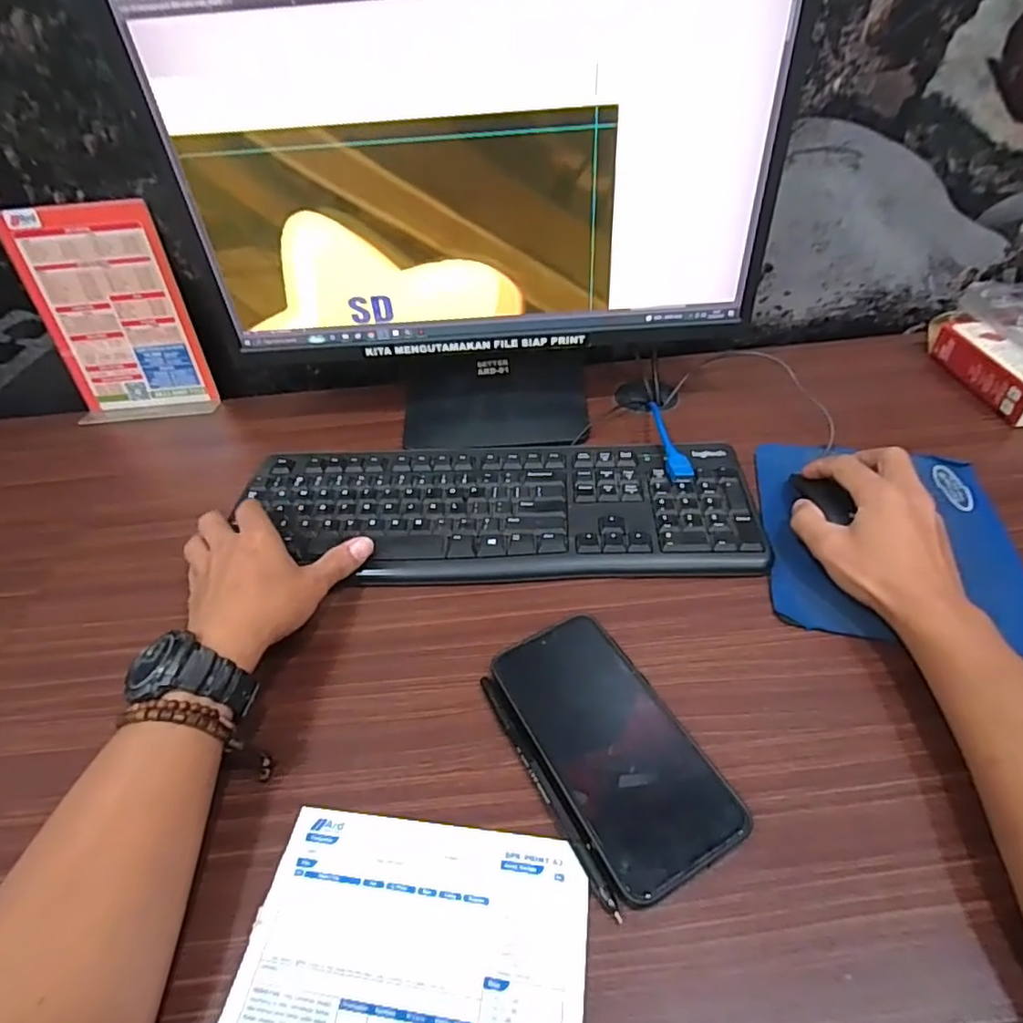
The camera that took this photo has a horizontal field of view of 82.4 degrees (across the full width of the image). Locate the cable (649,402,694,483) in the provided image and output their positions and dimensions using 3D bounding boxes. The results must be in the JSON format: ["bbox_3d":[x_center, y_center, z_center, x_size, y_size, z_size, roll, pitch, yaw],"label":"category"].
[{"bbox_3d":[0.140,-0.063,0.519,0.019,0.015,0.102,-4,45,2],"label":"cable"}]

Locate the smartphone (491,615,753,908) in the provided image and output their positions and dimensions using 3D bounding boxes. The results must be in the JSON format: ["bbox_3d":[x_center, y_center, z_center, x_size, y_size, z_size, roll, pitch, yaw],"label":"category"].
[{"bbox_3d":[0.056,0.132,0.345,0.076,0.014,0.159,-23,48,-17],"label":"smartphone"}]

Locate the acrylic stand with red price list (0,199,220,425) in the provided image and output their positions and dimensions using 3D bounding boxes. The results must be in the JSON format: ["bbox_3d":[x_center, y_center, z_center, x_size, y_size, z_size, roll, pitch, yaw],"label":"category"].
[{"bbox_3d":[-0.422,-0.202,0.617,0.147,0.203,0.065,-8,43,-3],"label":"acrylic stand with red price list"}]

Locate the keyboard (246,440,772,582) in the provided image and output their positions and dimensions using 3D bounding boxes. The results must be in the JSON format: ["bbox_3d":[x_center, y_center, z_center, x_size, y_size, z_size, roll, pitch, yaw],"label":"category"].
[{"bbox_3d":[-0.014,-0.004,0.495,0.419,0.017,0.152,2,46,8],"label":"keyboard"}]

